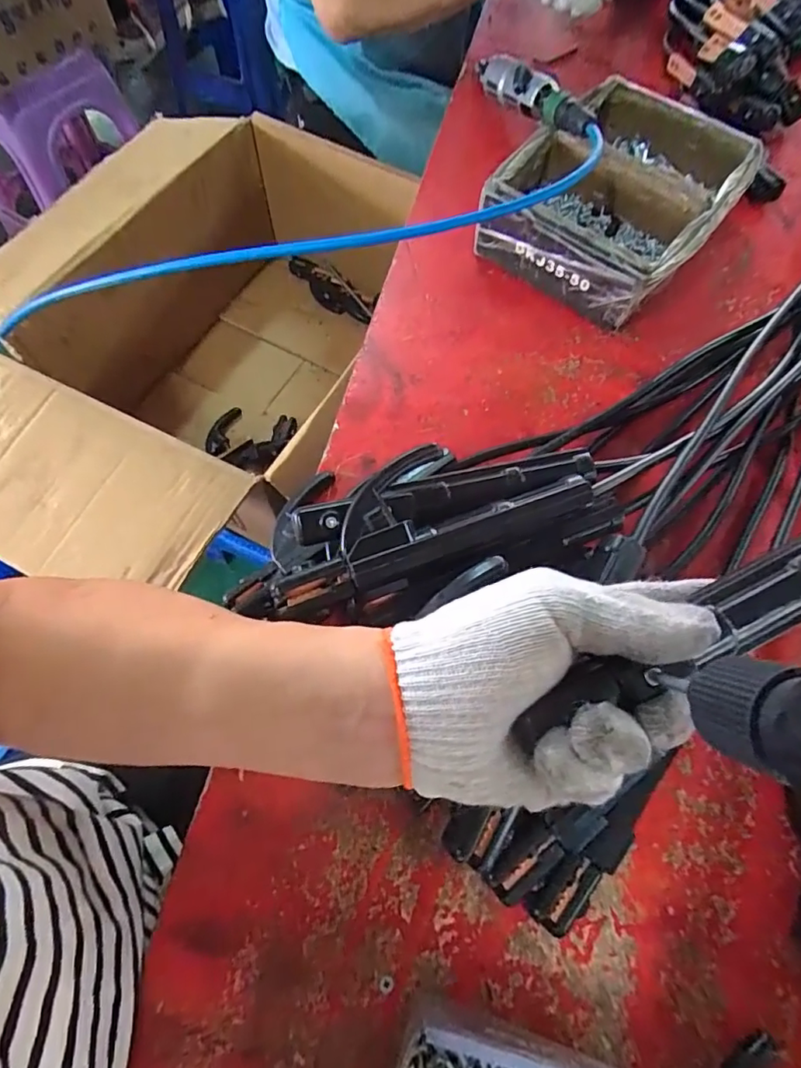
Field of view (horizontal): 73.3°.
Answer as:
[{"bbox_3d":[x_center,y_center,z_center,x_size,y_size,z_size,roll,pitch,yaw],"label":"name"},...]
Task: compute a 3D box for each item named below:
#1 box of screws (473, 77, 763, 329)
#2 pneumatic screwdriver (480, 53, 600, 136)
[{"bbox_3d":[0.215,-0.335,0.542,0.200,0.073,0.253,32,69,12],"label":"box of screws"},{"bbox_3d":[0.139,-0.466,0.568,0.029,0.037,0.243,-16,52,-9],"label":"pneumatic screwdriver"}]

